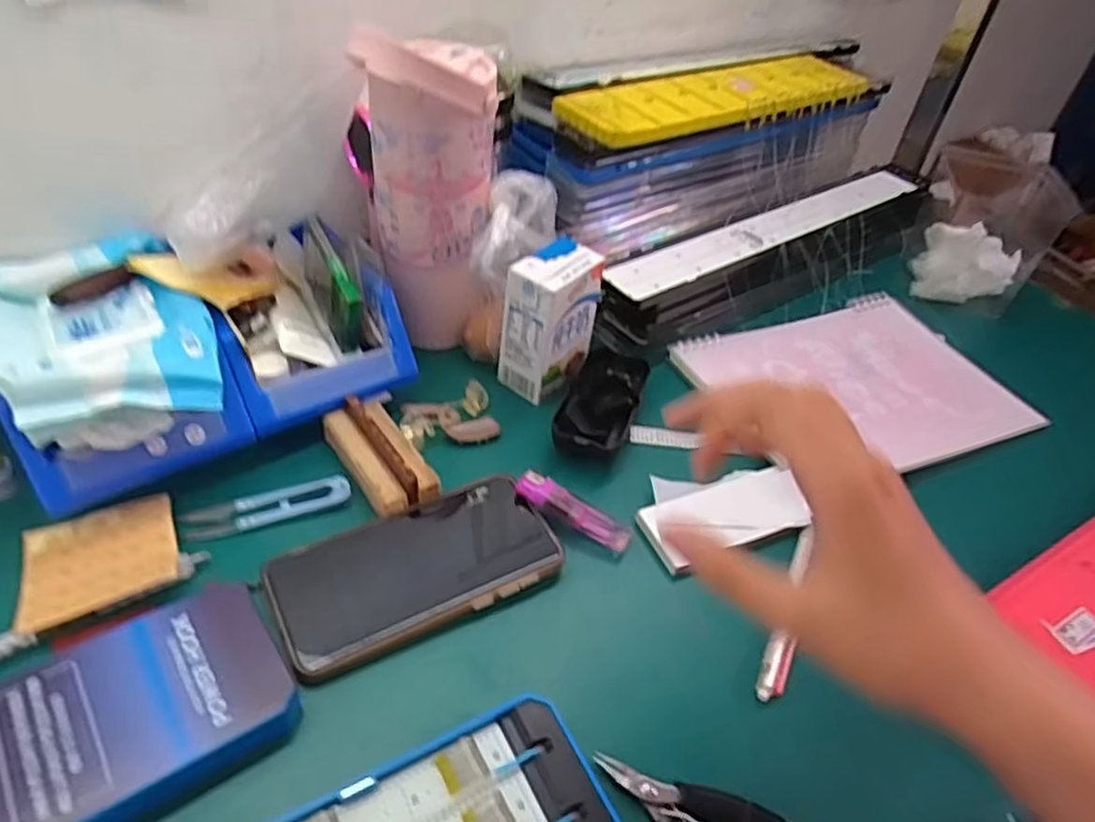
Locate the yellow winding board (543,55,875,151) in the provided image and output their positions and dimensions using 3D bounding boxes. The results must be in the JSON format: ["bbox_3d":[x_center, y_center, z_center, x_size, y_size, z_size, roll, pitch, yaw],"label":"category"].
[{"bbox_3d":[0.172,-0.299,0.689,0.364,0.016,0.091,-25,53,-31],"label":"yellow winding board"}]

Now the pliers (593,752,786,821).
[{"bbox_3d":[0.066,0.192,0.346,0.093,0.010,0.048,30,47,22],"label":"pliers"}]

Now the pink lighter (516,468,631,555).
[{"bbox_3d":[0.017,0.064,0.468,0.078,0.008,0.018,32,46,5],"label":"pink lighter"}]

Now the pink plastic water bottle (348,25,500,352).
[{"bbox_3d":[-0.085,-0.156,0.536,0.088,0.215,0.089,5,43,-3],"label":"pink plastic water bottle"}]

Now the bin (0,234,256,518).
[{"bbox_3d":[-0.276,-0.037,0.467,0.125,0.085,0.183,-22,51,-28],"label":"bin"}]

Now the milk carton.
[{"bbox_3d":[0.003,-0.069,0.549,0.039,0.099,0.066,34,49,24],"label":"milk carton"}]

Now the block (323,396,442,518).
[{"bbox_3d":[-0.111,0.026,0.482,0.042,0.025,0.091,-22,51,-28],"label":"block"}]

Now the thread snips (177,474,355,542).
[{"bbox_3d":[-0.174,0.060,0.458,0.096,0.010,0.026,-10,46,-18],"label":"thread snips"}]

